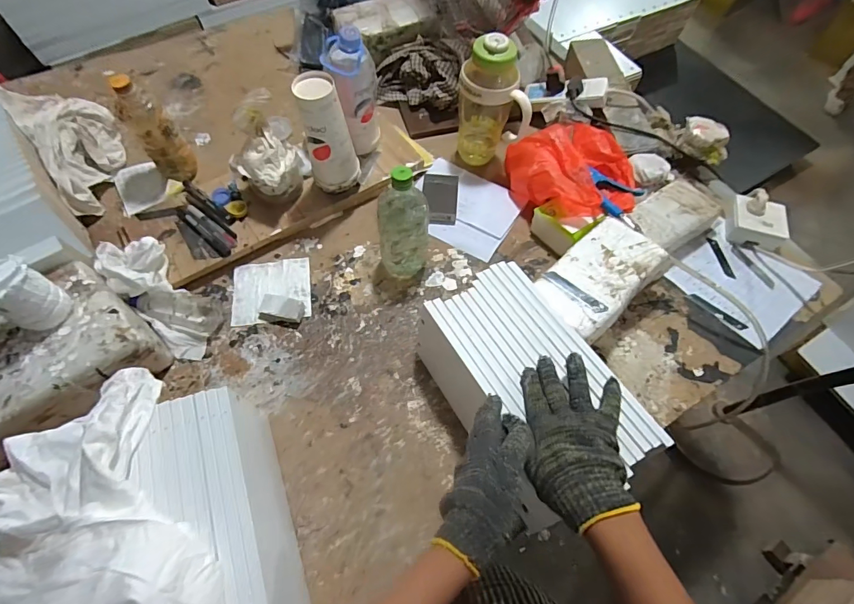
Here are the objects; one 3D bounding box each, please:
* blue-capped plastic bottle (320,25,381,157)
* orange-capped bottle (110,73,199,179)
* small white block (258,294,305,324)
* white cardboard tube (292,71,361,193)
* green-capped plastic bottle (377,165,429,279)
[{"bbox_3d":[-0.129,-0.353,0.749,0.087,0.193,0.088,-5,63,-6],"label":"blue-capped plastic bottle"},{"bbox_3d":[-0.468,-0.287,0.748,0.071,0.190,0.054,21,64,7],"label":"orange-capped bottle"},{"bbox_3d":[-0.236,0.012,0.700,0.071,0.023,0.036,8,63,1],"label":"small white block"},{"bbox_3d":[-0.159,-0.271,0.711,0.084,0.179,0.076,-10,64,-9],"label":"white cardboard tube"},{"bbox_3d":[-0.038,-0.113,0.677,0.081,0.195,0.071,1,63,-3],"label":"green-capped plastic bottle"}]

